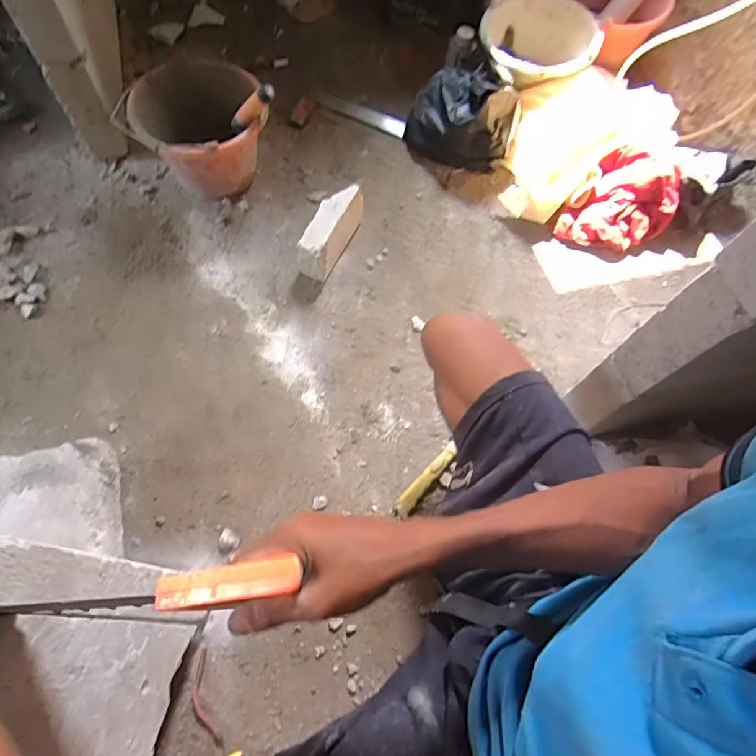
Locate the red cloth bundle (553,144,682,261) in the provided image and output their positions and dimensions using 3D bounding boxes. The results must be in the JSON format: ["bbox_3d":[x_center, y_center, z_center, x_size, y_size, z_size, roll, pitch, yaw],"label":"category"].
[{"bbox_3d":[0.494,-0.346,0.975,0.185,0.113,0.204,35,69,12],"label":"red cloth bundle"}]

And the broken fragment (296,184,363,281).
[{"bbox_3d":[-0.089,-0.283,0.931,0.064,0.081,0.189,23,67,8],"label":"broken fragment"}]

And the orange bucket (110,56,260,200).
[{"bbox_3d":[-0.334,-0.479,0.947,0.225,0.182,0.232,1,66,-2],"label":"orange bucket"}]

